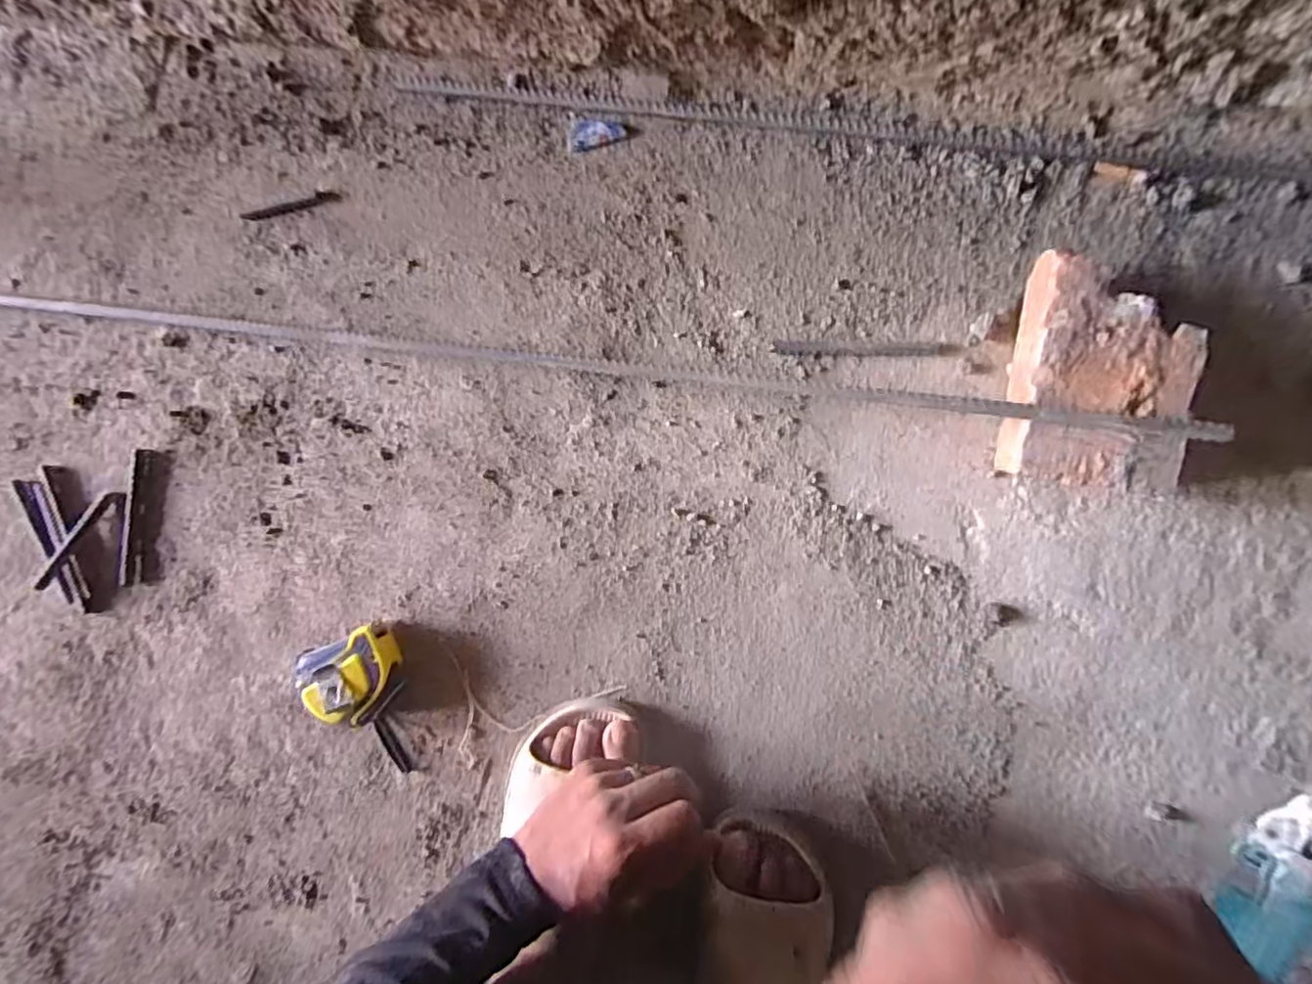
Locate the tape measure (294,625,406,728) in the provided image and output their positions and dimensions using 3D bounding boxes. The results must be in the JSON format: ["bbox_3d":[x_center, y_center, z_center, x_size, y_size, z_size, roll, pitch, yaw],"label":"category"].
[{"bbox_3d":[-0.239,0.148,0.488,0.070,0.043,0.067,-25,89,6],"label":"tape measure"}]

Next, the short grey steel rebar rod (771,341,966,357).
[{"bbox_3d":[0.155,-0.106,0.452,0.135,0.006,0.011,2,92,6],"label":"short grey steel rebar rod"}]

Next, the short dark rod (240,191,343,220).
[{"bbox_3d":[-0.296,-0.233,0.498,0.086,0.005,0.011,-8,91,6],"label":"short dark rod"}]

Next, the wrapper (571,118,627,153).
[{"bbox_3d":[-0.046,-0.276,0.468,0.043,0.004,0.021,-12,90,6],"label":"wrapper"}]

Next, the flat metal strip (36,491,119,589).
[{"bbox_3d":[-0.495,0.039,0.523,0.013,0.008,0.107,40,95,3],"label":"flat metal strip"}]

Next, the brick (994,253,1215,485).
[{"bbox_3d":[0.295,-0.075,0.417,0.102,0.056,0.145,11,92,5],"label":"brick"}]

